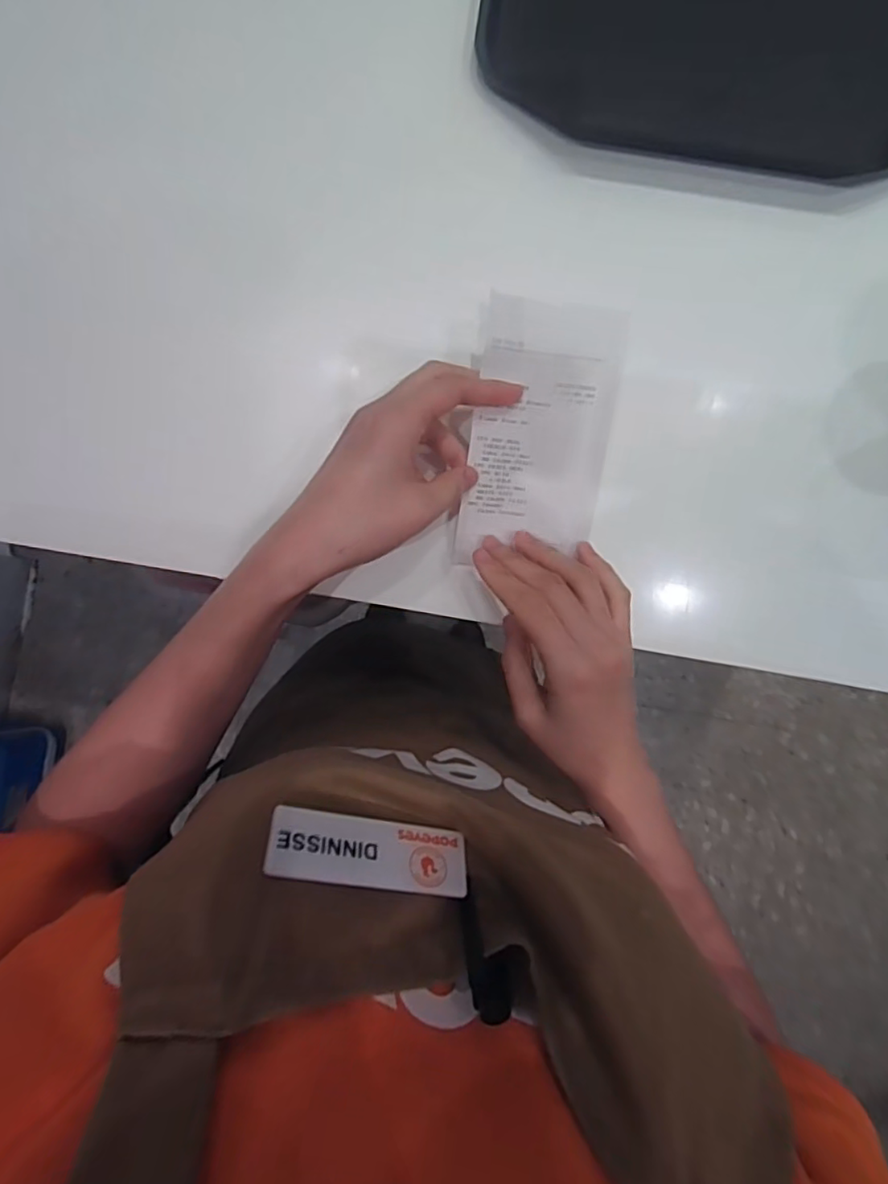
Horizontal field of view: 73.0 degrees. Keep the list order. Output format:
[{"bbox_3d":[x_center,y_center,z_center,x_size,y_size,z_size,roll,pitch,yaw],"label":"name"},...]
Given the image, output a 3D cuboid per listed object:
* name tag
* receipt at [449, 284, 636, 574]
[{"bbox_3d":[-0.027,0.096,0.222,0.074,0.025,0.004,15,133,-16],"label":"name tag"},{"bbox_3d":[0.054,-0.087,0.339,0.076,0.011,0.139,8,109,0],"label":"receipt"}]

